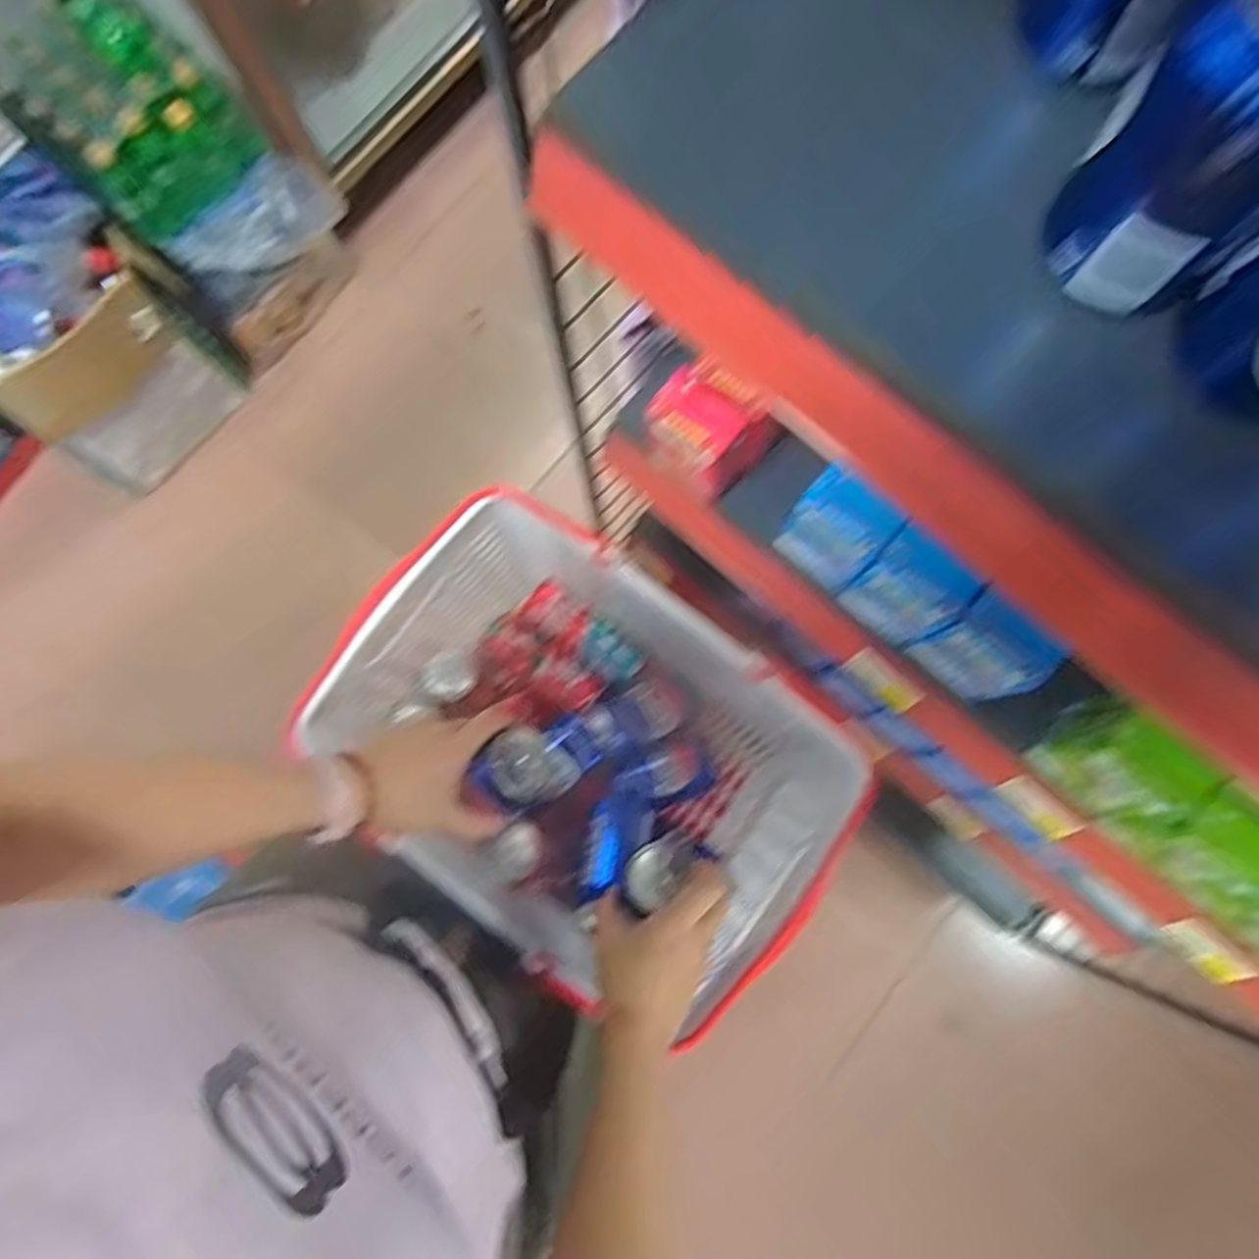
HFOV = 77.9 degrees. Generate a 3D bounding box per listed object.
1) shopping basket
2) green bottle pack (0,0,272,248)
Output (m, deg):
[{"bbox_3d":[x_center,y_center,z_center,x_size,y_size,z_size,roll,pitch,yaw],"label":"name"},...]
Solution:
[{"bbox_3d":[-0.035,0.112,0.764,0.441,0.230,0.334,38,83,7],"label":"shopping basket"},{"bbox_3d":[-0.751,-0.781,1.161,0.285,0.168,0.248,43,83,8],"label":"green bottle pack"}]

